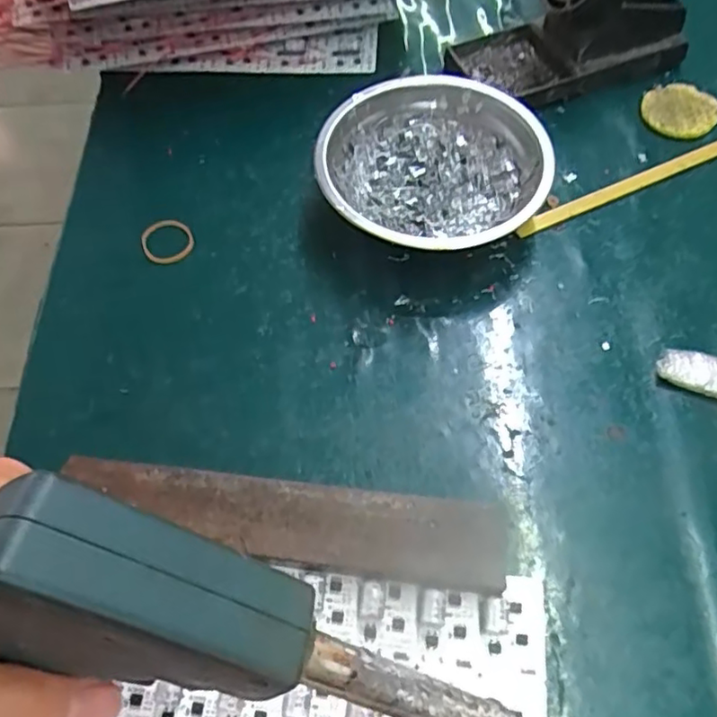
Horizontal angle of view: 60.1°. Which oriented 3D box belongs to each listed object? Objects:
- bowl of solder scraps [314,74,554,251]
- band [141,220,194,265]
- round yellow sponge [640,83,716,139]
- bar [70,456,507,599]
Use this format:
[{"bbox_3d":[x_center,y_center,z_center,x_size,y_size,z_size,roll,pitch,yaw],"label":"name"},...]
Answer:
[{"bbox_3d":[0.043,-0.104,0.352,0.124,0.041,0.125,-1,61,2],"label":"bowl of solder scraps"},{"bbox_3d":[-0.112,-0.069,0.365,0.029,0.004,0.031,-3,67,7],"label":"band"},{"bbox_3d":[0.205,-0.159,0.396,0.045,0.004,0.045,-1,61,2],"label":"round yellow sponge"},{"bbox_3d":[-0.032,0.073,0.271,0.189,0.018,0.036,4,62,5],"label":"bar"}]

